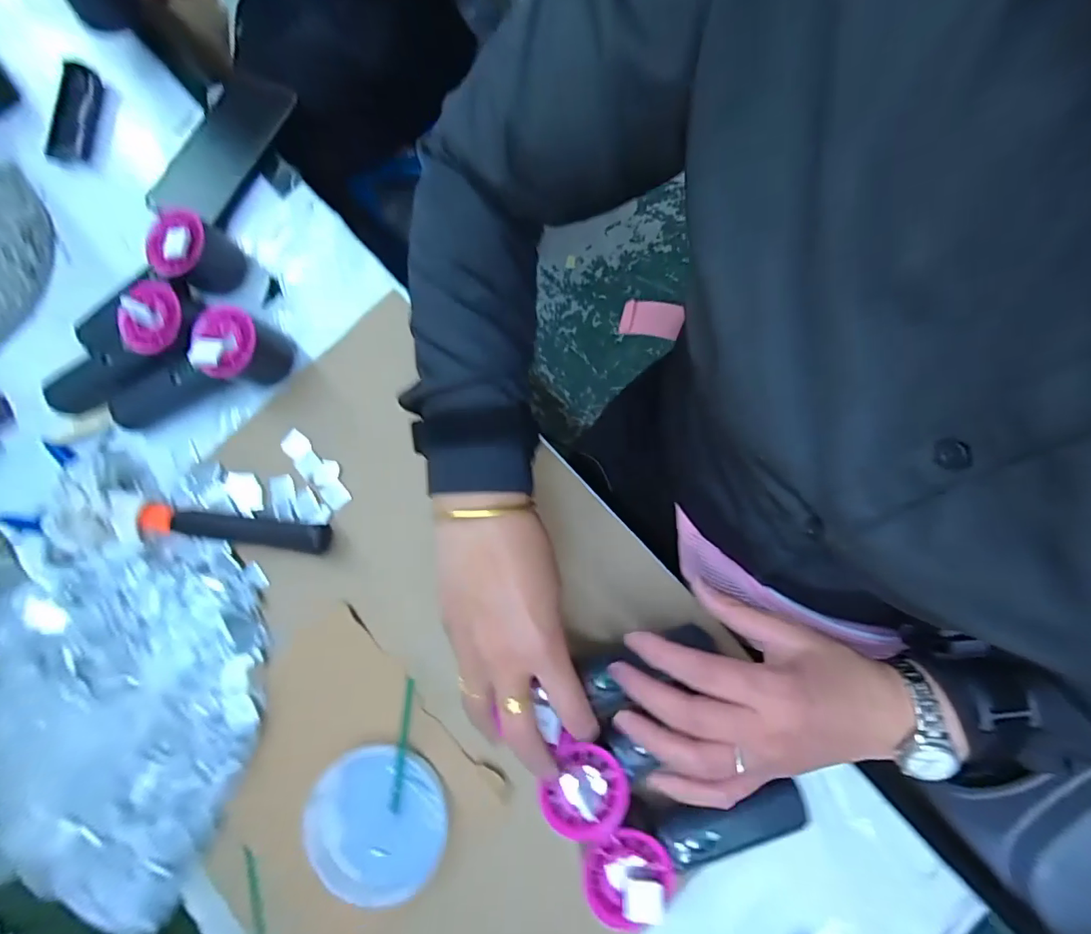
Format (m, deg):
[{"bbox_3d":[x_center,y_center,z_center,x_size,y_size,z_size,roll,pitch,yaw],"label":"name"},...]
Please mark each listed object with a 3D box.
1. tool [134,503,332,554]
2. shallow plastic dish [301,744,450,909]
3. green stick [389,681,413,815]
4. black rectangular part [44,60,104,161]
[{"bbox_3d":[-0.254,0.051,0.405,0.152,0.015,0.023,7,81,6],"label":"tool"},{"bbox_3d":[-0.125,0.263,0.366,0.101,0.017,0.100,35,85,9],"label":"shallow plastic dish"},{"bbox_3d":[-0.109,0.211,0.375,0.008,0.007,0.092,2,81,5],"label":"green stick"},{"bbox_3d":[-0.479,-0.357,0.501,0.034,0.015,0.096,16,92,4],"label":"black rectangular part"}]

